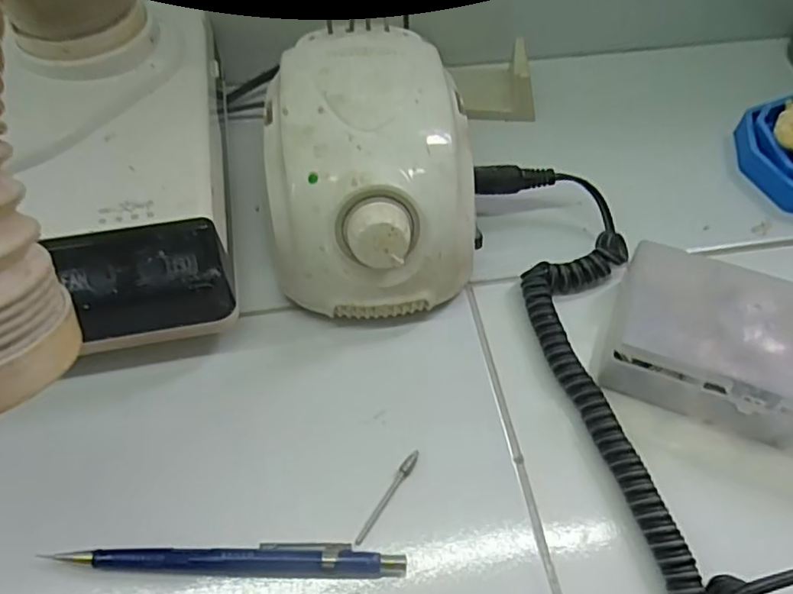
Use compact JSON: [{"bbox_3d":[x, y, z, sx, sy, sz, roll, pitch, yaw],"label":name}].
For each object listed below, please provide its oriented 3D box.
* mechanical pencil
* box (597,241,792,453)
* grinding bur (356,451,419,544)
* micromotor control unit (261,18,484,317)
[{"bbox_3d":[-0.064,0.104,0.236,0.133,0.010,0.012,1,56,1],"label":"mechanical pencil"},{"bbox_3d":[0.159,0.023,0.274,0.116,0.036,0.073,19,58,13],"label":"box"},{"bbox_3d":[-0.004,0.085,0.254,0.005,0.005,0.045,31,61,19],"label":"grinding bur"},{"bbox_3d":[-0.013,-0.062,0.306,0.097,0.083,0.132,-7,56,-4],"label":"micromotor control unit"}]

